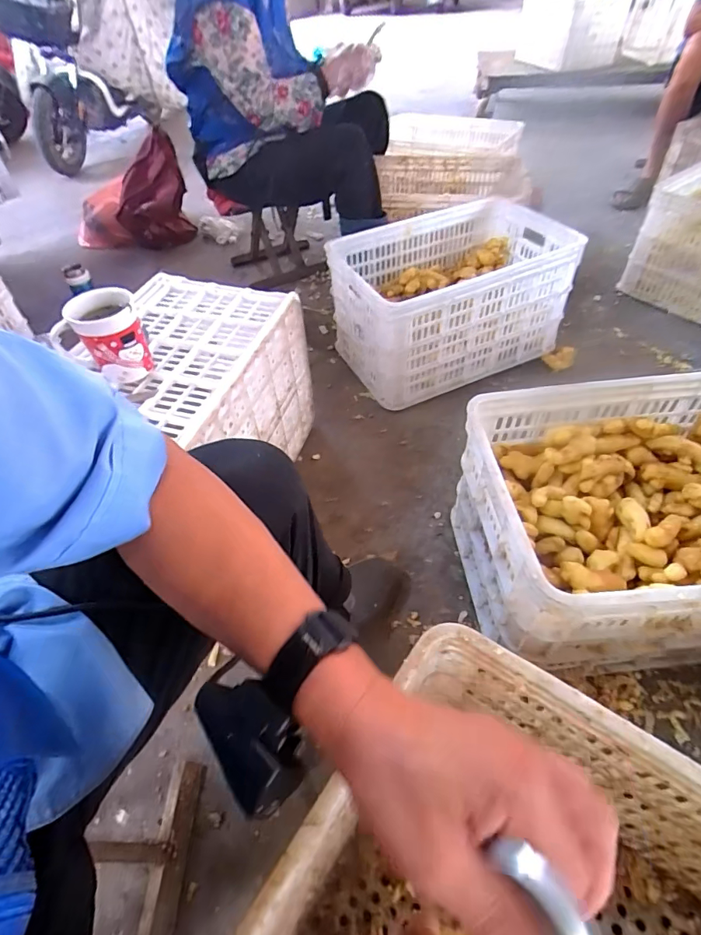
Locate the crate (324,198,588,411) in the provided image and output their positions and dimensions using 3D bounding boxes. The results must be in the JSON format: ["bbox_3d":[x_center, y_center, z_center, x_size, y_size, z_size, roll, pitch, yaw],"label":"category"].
[{"bbox_3d":[0.251,-0.435,1.175,0.546,0.285,0.369,-22,52,-14],"label":"crate"}]

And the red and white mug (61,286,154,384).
[{"bbox_3d":[-0.347,-0.188,0.674,0.089,0.122,0.097,-33,55,-21],"label":"red and white mug"}]

